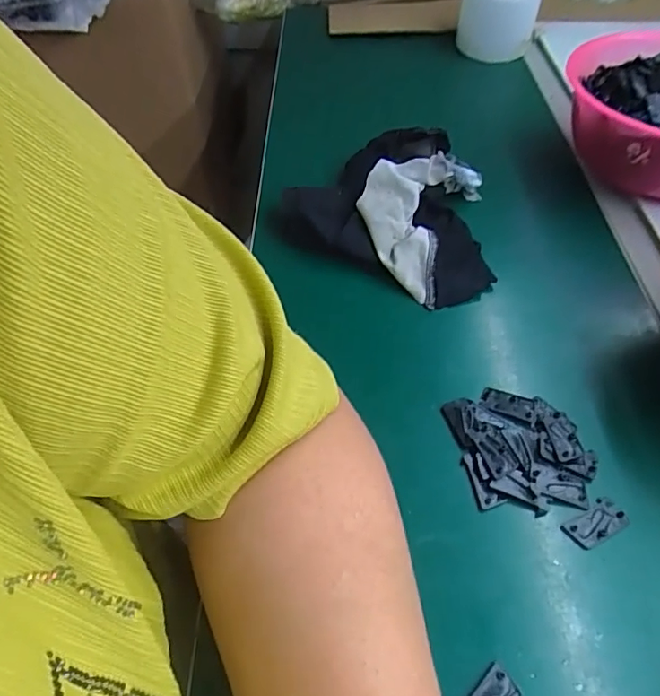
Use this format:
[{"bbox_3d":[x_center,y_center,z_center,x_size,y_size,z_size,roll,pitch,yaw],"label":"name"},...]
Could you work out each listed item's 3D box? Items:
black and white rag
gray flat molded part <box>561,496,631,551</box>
[{"bbox_3d":[0.063,-0.119,0.439,0.179,0.053,0.143,29,56,22],"label":"black and white rag"},{"bbox_3d":[0.145,0.095,0.294,0.034,0.004,0.018,-26,55,-19],"label":"gray flat molded part"}]

